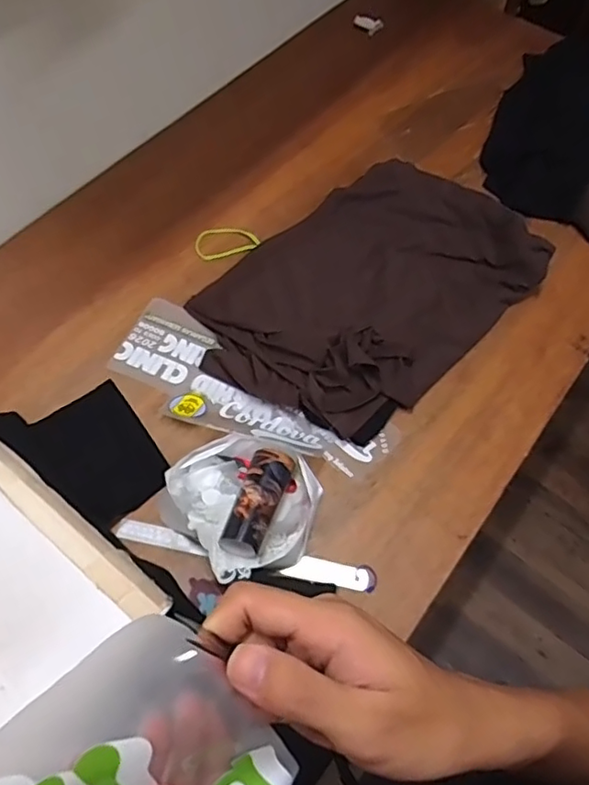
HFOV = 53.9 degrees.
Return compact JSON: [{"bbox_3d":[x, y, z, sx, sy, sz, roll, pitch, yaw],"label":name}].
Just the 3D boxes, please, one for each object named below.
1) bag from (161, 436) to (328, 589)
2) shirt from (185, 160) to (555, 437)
[{"bbox_3d":[-0.062,0.138,0.758,0.184,0.079,0.192,-29,67,-16],"label":"bag"},{"bbox_3d":[0.113,-0.168,0.923,0.516,0.076,0.353,-39,70,-20],"label":"shirt"}]

